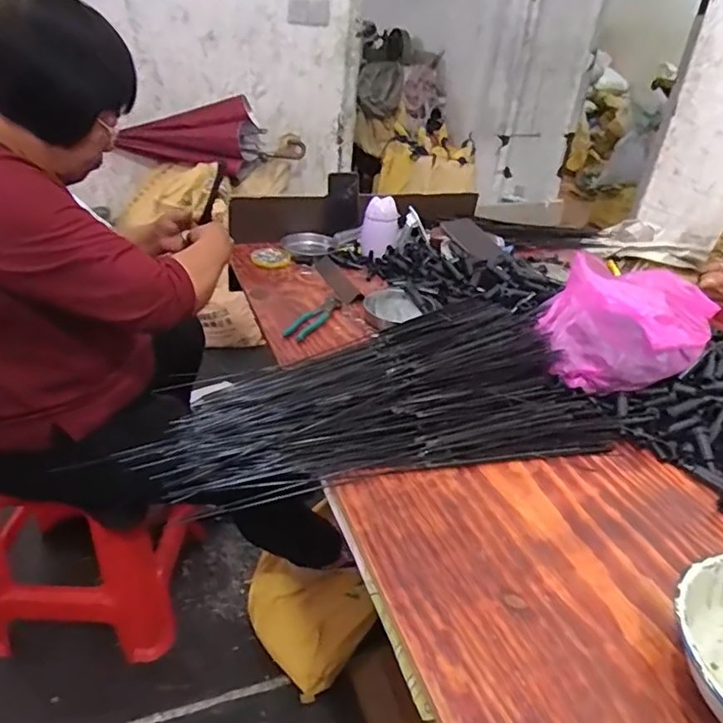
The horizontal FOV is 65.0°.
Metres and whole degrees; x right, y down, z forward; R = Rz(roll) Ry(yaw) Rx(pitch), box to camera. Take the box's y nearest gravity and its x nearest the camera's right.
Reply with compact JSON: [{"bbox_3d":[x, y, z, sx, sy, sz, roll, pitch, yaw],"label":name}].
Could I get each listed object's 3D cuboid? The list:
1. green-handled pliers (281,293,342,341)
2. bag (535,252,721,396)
[{"bbox_3d":[-0.084,-0.081,1.024,0.042,0.019,0.178,20,34,23],"label":"green-handled pliers"},{"bbox_3d":[0.392,-0.065,0.863,0.209,0.142,0.215,10,32,8],"label":"bag"}]

